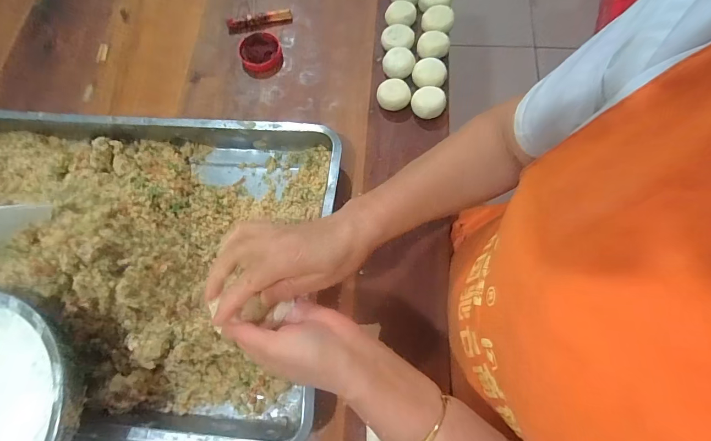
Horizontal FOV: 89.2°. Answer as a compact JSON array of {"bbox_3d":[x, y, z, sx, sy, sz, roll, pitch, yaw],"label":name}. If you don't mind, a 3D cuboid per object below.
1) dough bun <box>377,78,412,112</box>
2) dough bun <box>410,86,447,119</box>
[{"bbox_3d":[0.058,-0.189,0.545,0.049,0.022,0.049,2,72,3],"label":"dough bun"},{"bbox_3d":[0.108,-0.174,0.533,0.048,0.023,0.041,17,73,8],"label":"dough bun"}]

